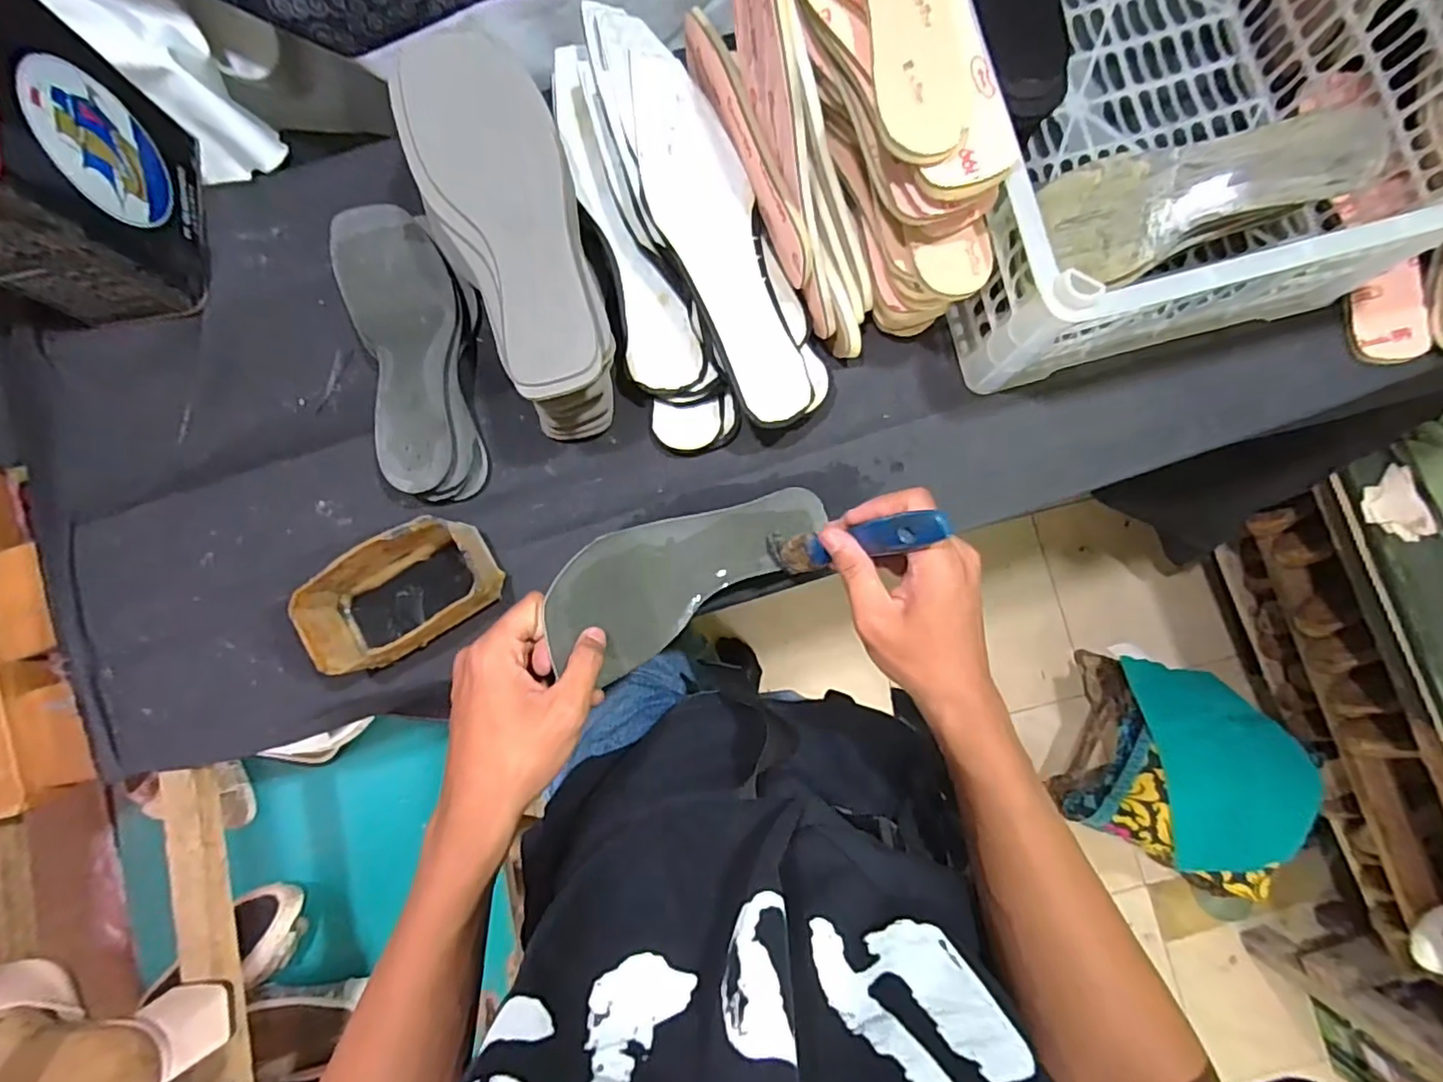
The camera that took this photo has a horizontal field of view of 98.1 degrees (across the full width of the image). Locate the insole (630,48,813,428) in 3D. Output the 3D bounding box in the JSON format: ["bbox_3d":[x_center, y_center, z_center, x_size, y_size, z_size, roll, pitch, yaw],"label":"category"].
[{"bbox_3d":[-0.004,-0.221,0.459,0.081,0.009,0.277,-21,93,-25],"label":"insole"}]

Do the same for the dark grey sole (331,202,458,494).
[{"bbox_3d":[-0.257,-0.153,0.507,0.095,0.038,0.239,-12,83,0],"label":"dark grey sole"}]

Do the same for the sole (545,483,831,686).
[{"bbox_3d":[-0.017,0.017,0.439,0.227,0.038,0.082,-25,83,-27],"label":"sole"}]

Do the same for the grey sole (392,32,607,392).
[{"bbox_3d":[-0.145,-0.213,0.412,0.094,0.036,0.246,-20,84,-1],"label":"grey sole"}]

